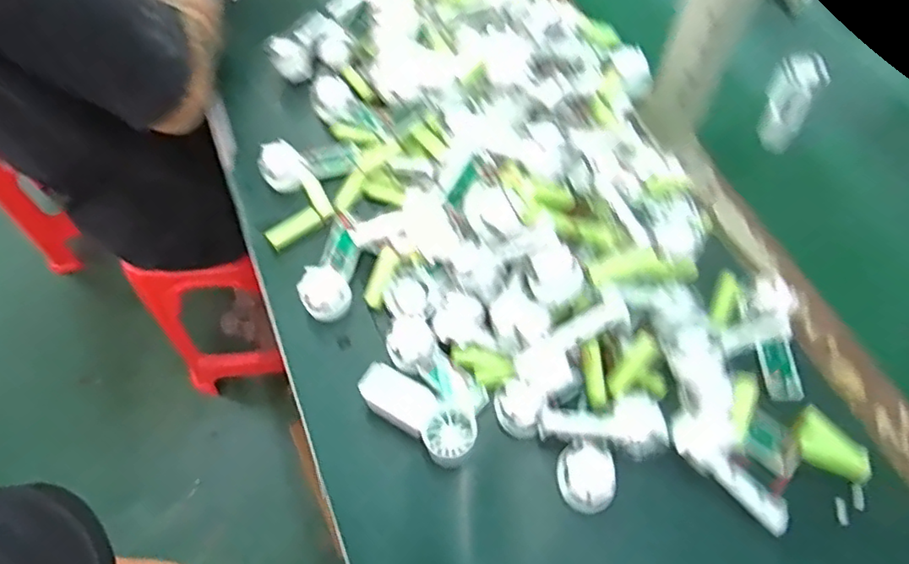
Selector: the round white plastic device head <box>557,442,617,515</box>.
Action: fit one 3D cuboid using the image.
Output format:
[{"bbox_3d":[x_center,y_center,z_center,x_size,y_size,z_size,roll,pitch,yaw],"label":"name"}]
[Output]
[{"bbox_3d":[0.093,0.138,0.415,0.036,0.028,0.043,-11,63,-4],"label":"round white plastic device head"}]

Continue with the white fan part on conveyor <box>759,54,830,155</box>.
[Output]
[{"bbox_3d":[0.334,-0.181,0.589,0.048,0.027,0.102,26,80,14],"label":"white fan part on conveyor"}]

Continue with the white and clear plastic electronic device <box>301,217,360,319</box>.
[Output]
[{"bbox_3d":[-0.104,-0.013,0.517,0.038,0.028,0.094,5,50,4],"label":"white and clear plastic electronic device"}]

